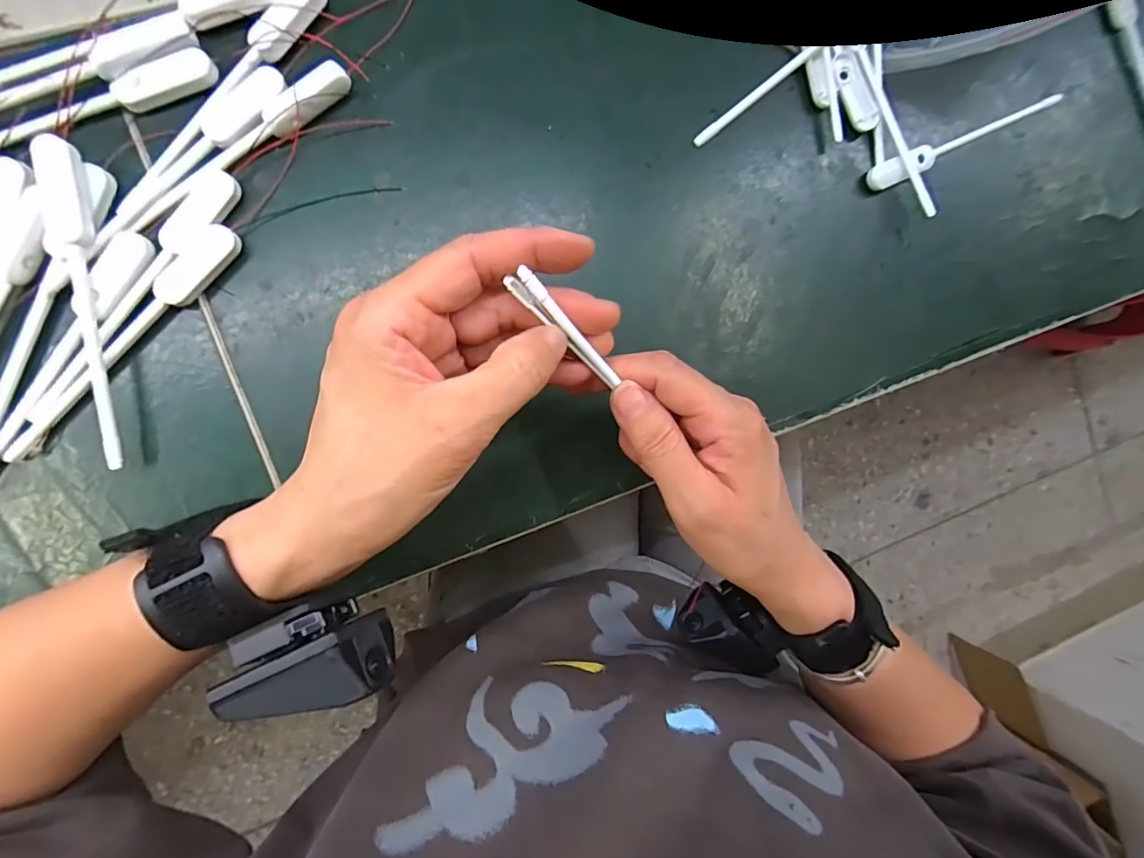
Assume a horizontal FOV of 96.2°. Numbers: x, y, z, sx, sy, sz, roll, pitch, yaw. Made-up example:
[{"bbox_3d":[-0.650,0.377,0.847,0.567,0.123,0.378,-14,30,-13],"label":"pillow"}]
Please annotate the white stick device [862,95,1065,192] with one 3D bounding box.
[{"bbox_3d":[0.236,-0.173,0.307,0.137,0.005,0.014,-25,96,-7],"label":"white stick device"}]

